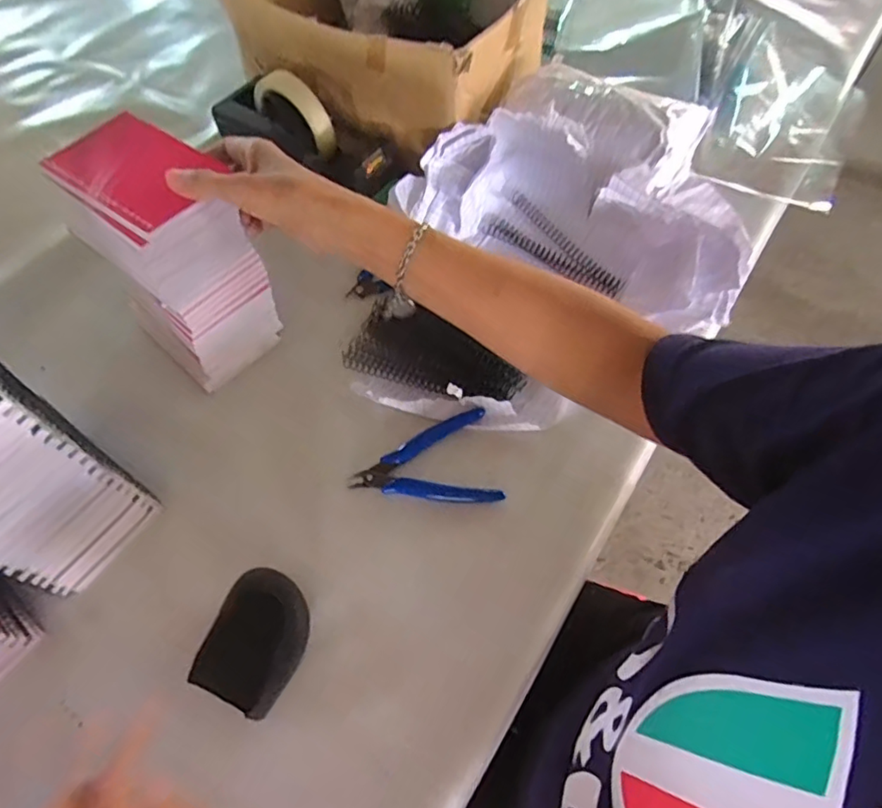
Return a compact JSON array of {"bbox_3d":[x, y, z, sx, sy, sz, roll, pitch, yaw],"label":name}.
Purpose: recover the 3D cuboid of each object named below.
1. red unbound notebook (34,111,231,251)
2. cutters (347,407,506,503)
[{"bbox_3d":[-0.223,-0.170,0.409,0.119,0.014,0.083,34,64,19],"label":"red unbound notebook"},{"bbox_3d":[-0.014,0.052,0.468,0.117,0.006,0.083,-12,60,-4],"label":"cutters"}]

